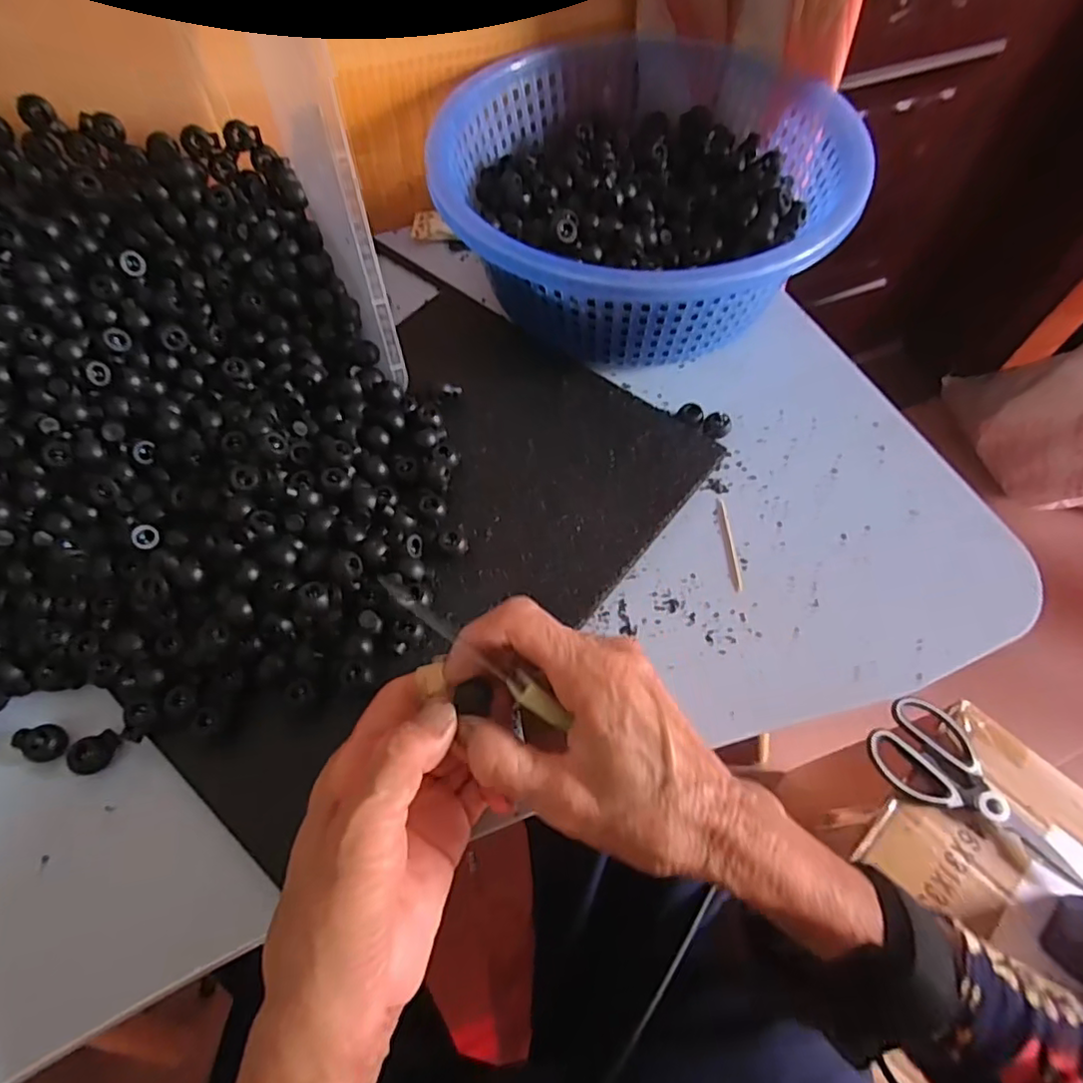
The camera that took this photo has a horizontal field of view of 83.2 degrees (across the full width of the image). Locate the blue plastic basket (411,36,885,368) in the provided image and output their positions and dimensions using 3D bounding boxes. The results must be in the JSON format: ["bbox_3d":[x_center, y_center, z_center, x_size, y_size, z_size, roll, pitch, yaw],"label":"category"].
[{"bbox_3d":[0.069,-0.236,0.430,0.263,0.101,0.260,0,61,-1],"label":"blue plastic basket"}]

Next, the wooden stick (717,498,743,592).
[{"bbox_3d":[0.113,0.000,0.365,0.006,0.004,0.062,-2,61,-2],"label":"wooden stick"}]

